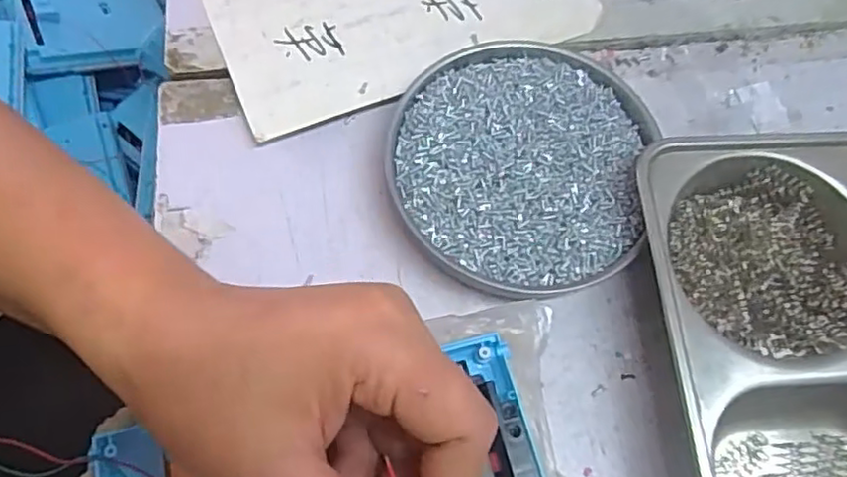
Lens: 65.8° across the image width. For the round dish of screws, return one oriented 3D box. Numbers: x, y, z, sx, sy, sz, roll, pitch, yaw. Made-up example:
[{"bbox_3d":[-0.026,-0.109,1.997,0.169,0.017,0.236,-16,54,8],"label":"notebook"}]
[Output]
[{"bbox_3d":[0.052,-0.038,0.331,0.137,0.025,0.131,1,70,-2],"label":"round dish of screws"}]

